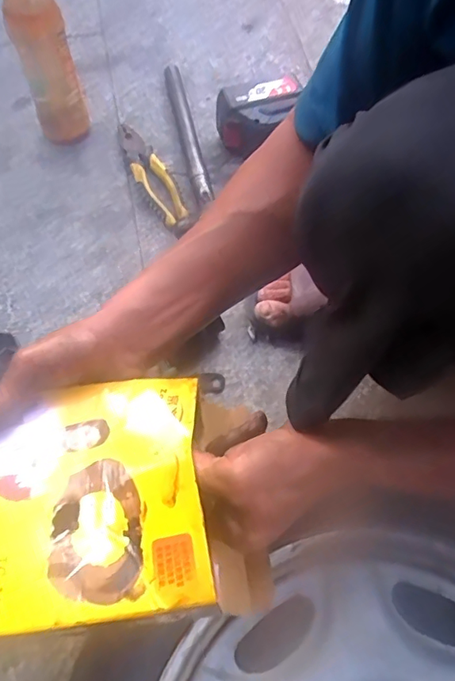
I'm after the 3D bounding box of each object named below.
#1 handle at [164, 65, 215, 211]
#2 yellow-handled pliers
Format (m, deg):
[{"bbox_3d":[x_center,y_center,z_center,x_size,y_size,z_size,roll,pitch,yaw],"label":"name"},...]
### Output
[{"bbox_3d":[-0.054,-0.287,0.693,0.024,0.025,0.259,-12,66,-6],"label":"handle"},{"bbox_3d":[-0.098,-0.217,0.667,0.043,0.030,0.192,-21,68,-10],"label":"yellow-handled pliers"}]

